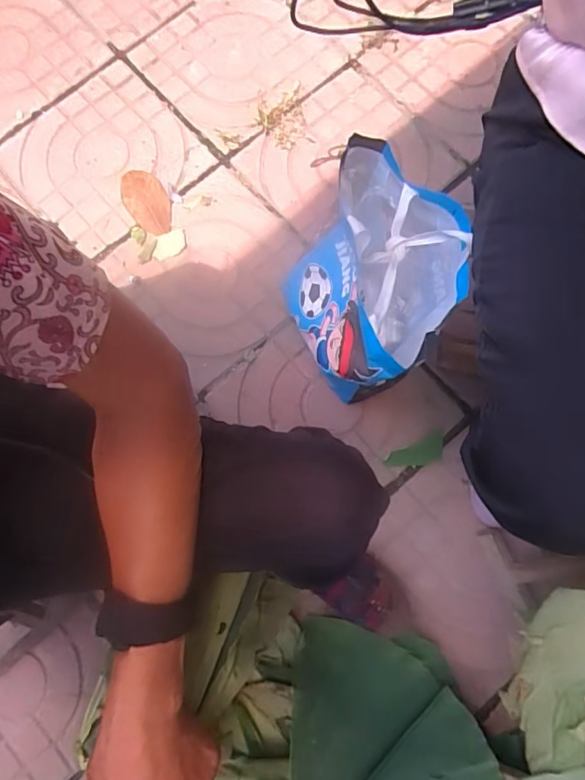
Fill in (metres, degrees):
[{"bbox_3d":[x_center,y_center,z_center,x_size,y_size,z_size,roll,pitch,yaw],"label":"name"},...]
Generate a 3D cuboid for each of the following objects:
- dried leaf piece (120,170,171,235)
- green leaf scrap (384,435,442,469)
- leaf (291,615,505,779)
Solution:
[{"bbox_3d":[-0.253,-0.329,0.894,0.073,0.008,0.123,-30,88,-11],"label":"dried leaf piece"},{"bbox_3d":[0.196,0.105,0.806,0.097,0.006,0.038,-21,78,-4],"label":"green leaf scrap"},{"bbox_3d":[0.138,0.479,0.645,0.264,0.091,0.308,2,78,1],"label":"leaf"}]

